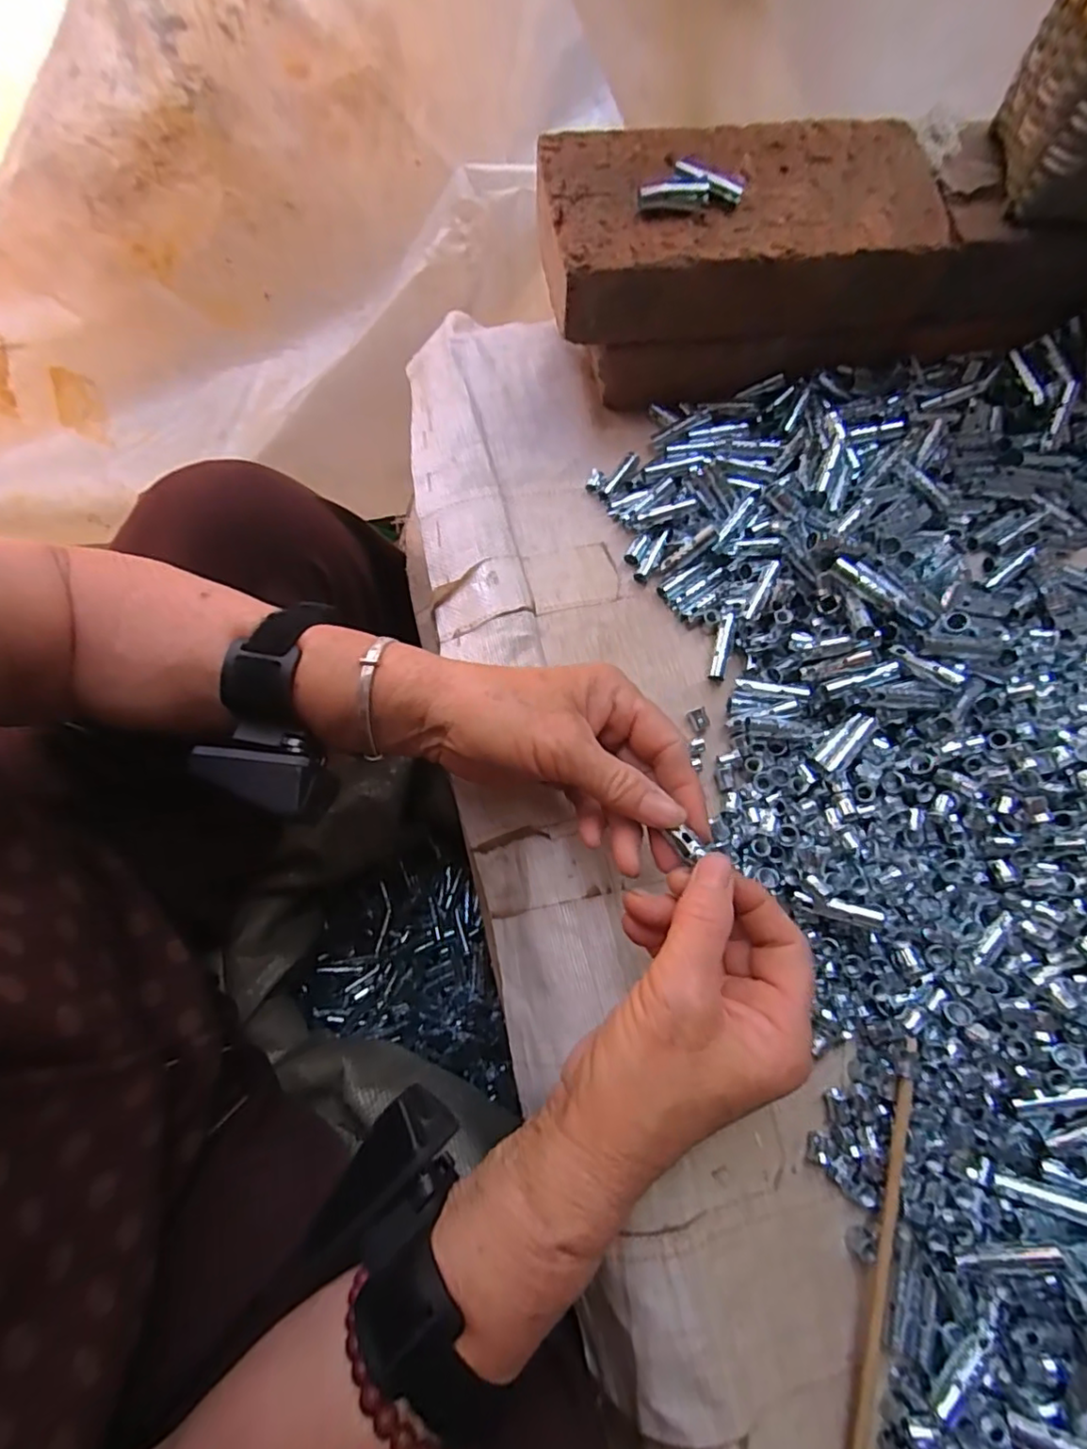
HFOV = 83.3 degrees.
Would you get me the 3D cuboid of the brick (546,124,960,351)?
[{"bbox_3d":[0.116,-0.302,0.374,0.237,0.055,0.108,-9,73,-2],"label":"brick"}]

